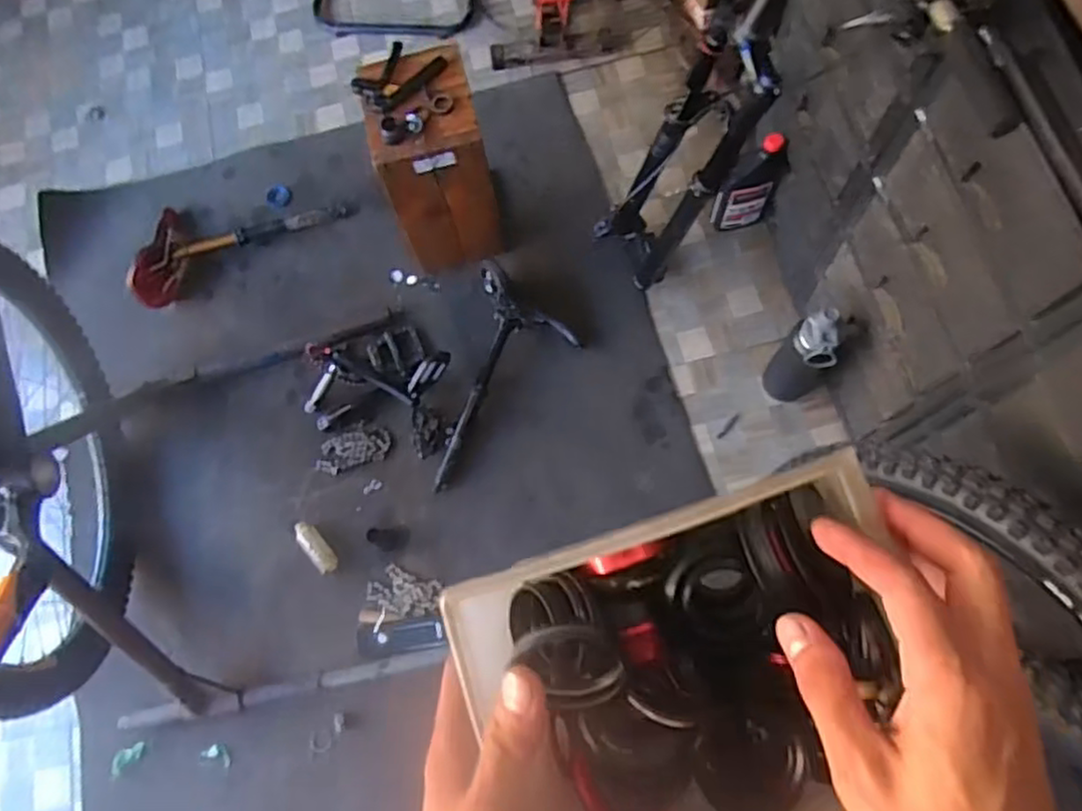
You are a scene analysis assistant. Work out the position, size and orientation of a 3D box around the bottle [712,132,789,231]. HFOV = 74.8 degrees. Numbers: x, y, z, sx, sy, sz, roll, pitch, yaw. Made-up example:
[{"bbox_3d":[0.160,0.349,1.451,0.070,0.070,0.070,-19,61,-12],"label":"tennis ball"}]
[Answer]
[{"bbox_3d":[0.425,-0.449,1.452,0.118,0.250,0.055,-5,73,3],"label":"bottle"}]

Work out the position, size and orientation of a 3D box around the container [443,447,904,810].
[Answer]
[{"bbox_3d":[0.078,0.138,0.339,0.190,0.085,0.167,-17,73,-3],"label":"container"}]

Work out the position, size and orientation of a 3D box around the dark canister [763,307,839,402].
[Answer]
[{"bbox_3d":[0.489,-0.085,1.319,0.097,0.302,0.089,-1,73,4],"label":"dark canister"}]

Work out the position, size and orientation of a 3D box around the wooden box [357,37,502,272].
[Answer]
[{"bbox_3d":[-0.205,-0.466,1.406,0.196,0.418,0.223,-15,72,0],"label":"wooden box"}]

